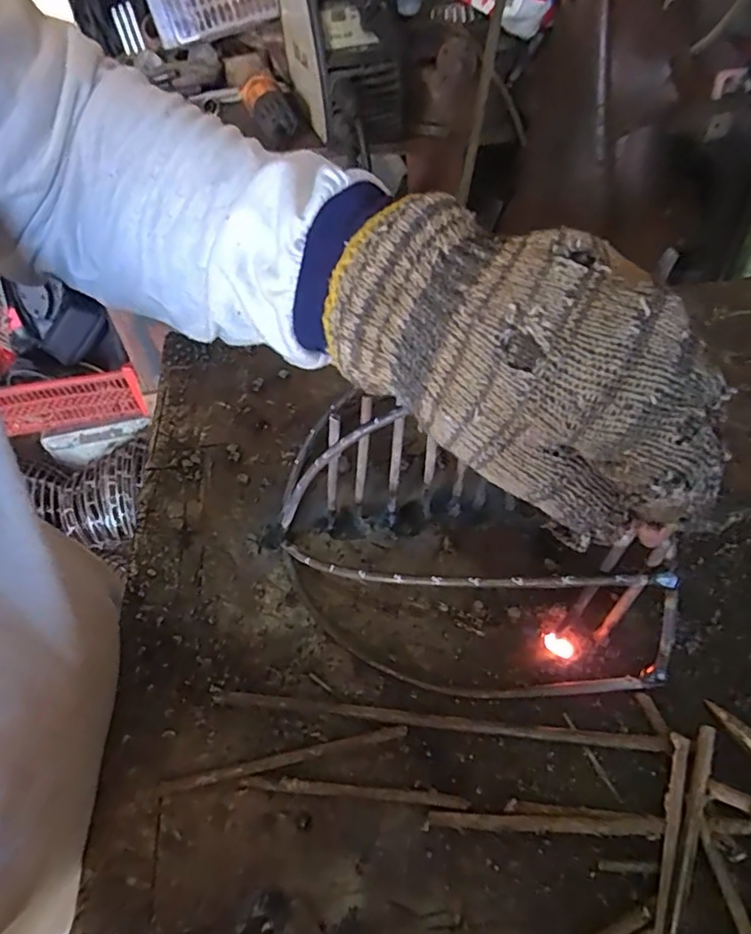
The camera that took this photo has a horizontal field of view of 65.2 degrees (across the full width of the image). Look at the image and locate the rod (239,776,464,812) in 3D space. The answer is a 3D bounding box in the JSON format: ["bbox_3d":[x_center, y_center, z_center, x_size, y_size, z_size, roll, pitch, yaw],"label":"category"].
[{"bbox_3d":[-0.010,0.149,0.269,0.103,0.006,0.006,3,50,6],"label":"rod"}]

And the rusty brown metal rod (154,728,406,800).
[{"bbox_3d":[-0.043,0.138,0.278,0.116,0.007,0.006,-11,50,-6],"label":"rusty brown metal rod"}]

